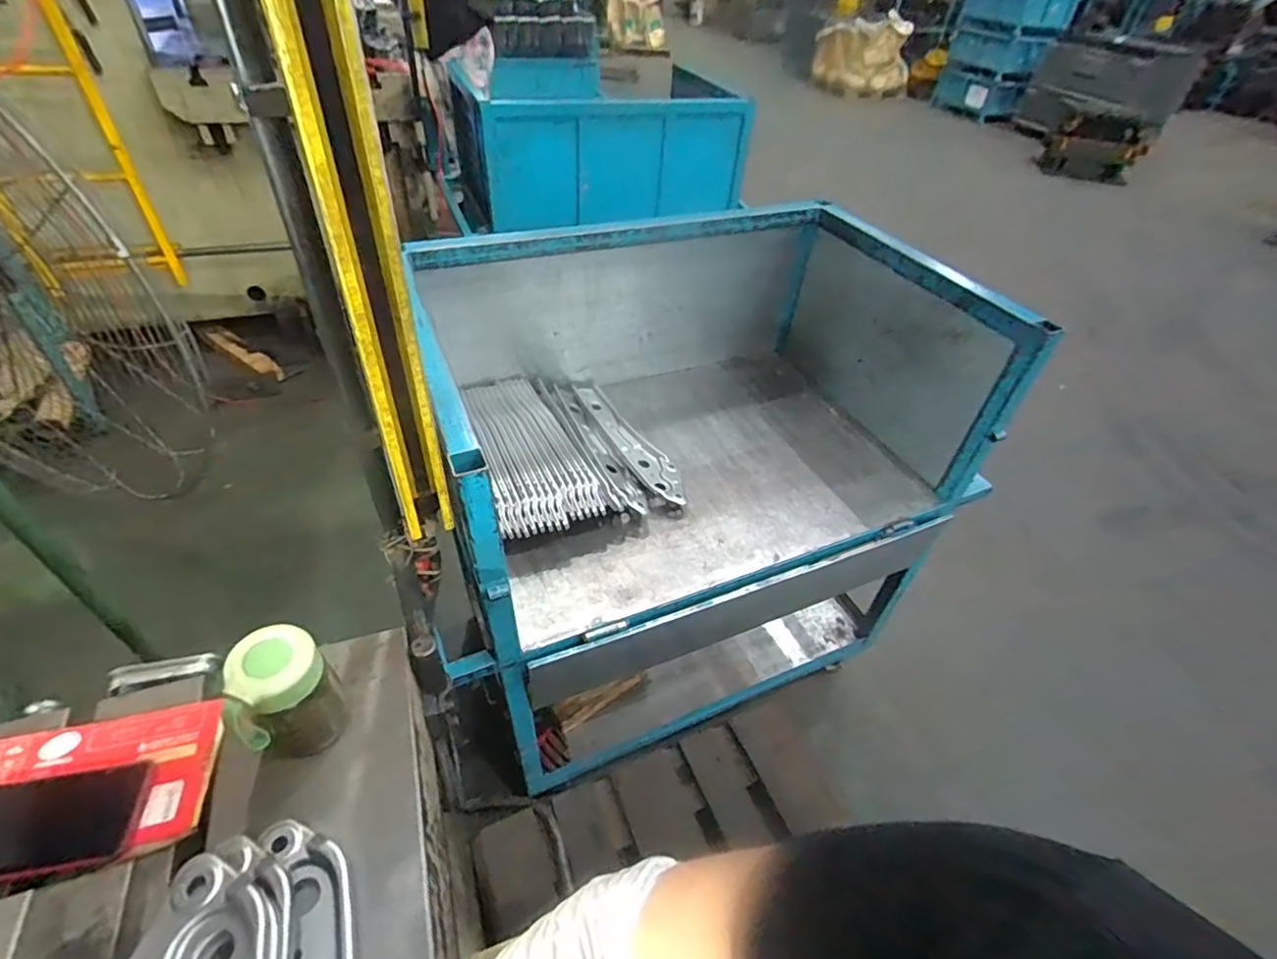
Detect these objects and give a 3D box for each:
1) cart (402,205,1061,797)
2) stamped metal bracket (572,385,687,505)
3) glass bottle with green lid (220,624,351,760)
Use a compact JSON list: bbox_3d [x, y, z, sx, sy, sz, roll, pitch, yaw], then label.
[{"bbox_3d":[0.079,0.013,1.340,1.028,0.943,0.751,-20,50,-24],"label":"cart"},{"bbox_3d":[-0.026,-0.096,1.289,0.100,0.033,0.464,-18,49,-22],"label":"stamped metal bracket"},{"bbox_3d":[-0.305,0.192,0.505,0.059,0.122,0.069,-4,45,-10],"label":"glass bottle with green lid"}]

